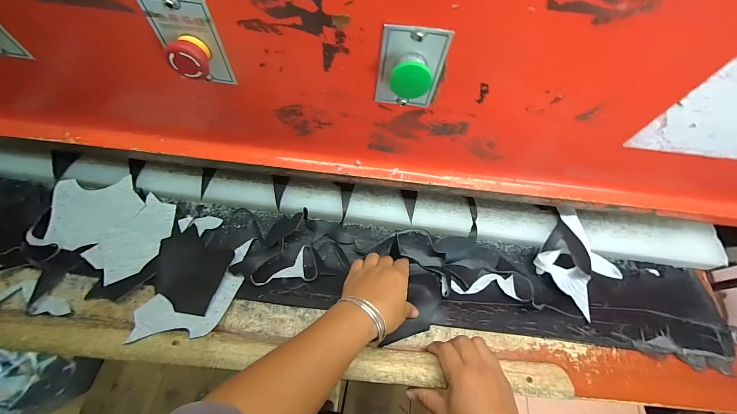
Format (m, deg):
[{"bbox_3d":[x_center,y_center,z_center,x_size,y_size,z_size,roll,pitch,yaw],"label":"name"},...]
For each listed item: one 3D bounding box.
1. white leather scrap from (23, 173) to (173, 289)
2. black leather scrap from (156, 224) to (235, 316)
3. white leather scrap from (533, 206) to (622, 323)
[{"bbox_3d":[-0.378,0.029,0.460,0.166,0.037,0.133,32,58,-7],"label":"white leather scrap"},{"bbox_3d":[-0.255,0.087,0.440,0.104,0.023,0.115,9,66,3],"label":"black leather scrap"},{"bbox_3d":[0.331,0.083,0.497,0.115,0.038,0.134,-34,71,-15],"label":"white leather scrap"}]

